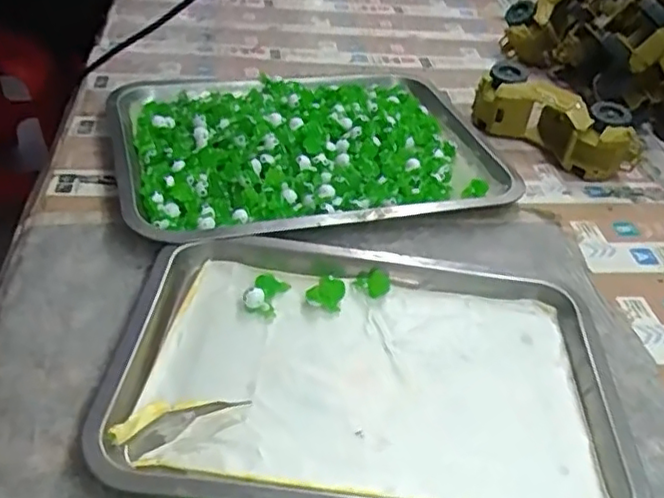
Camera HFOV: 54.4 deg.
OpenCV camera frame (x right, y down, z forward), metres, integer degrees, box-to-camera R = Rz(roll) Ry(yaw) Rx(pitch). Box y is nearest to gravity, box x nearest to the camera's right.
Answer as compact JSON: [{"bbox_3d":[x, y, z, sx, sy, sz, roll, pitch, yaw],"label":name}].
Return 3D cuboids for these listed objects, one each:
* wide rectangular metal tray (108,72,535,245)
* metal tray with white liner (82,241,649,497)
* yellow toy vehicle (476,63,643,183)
[{"bbox_3d":[-0.028,-0.114,0.623,0.348,0.033,0.275,-9,42,-18],"label":"wide rectangular metal tray"},{"bbox_3d":[0.022,0.074,0.417,0.313,0.022,0.211,7,40,0],"label":"metal tray with white liner"},{"bbox_3d":[0.229,-0.131,0.663,0.172,0.061,0.068,32,46,27],"label":"yellow toy vehicle"}]

